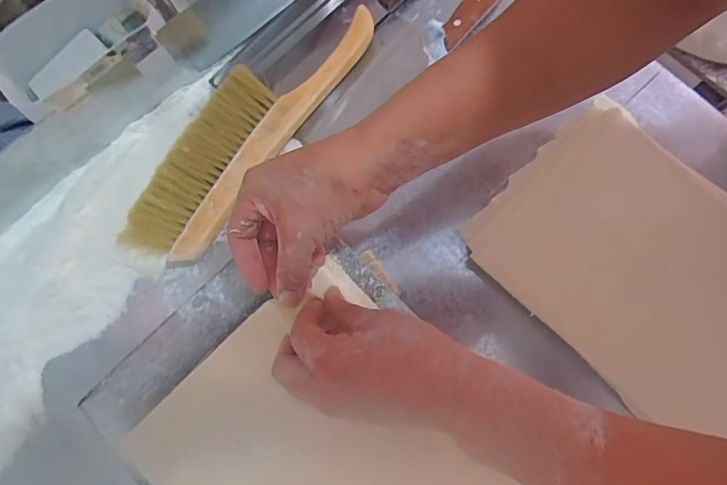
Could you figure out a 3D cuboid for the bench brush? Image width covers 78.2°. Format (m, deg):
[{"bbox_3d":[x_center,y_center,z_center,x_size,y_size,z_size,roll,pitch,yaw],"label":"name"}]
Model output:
[{"bbox_3d":[-0.123,-0.127,0.474,0.100,0.025,0.334,34,81,9],"label":"bench brush"}]

